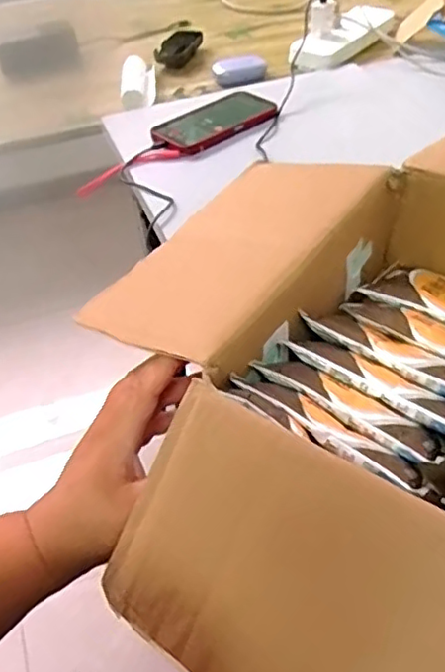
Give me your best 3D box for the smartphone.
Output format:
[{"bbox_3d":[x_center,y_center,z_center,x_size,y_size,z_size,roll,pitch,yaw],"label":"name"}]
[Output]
[{"bbox_3d":[-0.008,-0.281,0.813,0.179,0.018,0.085,-34,51,-27],"label":"smartphone"}]

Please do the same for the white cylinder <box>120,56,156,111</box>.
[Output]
[{"bbox_3d":[-0.124,-0.377,0.918,0.045,0.035,0.120,-3,44,1],"label":"white cylinder"}]

